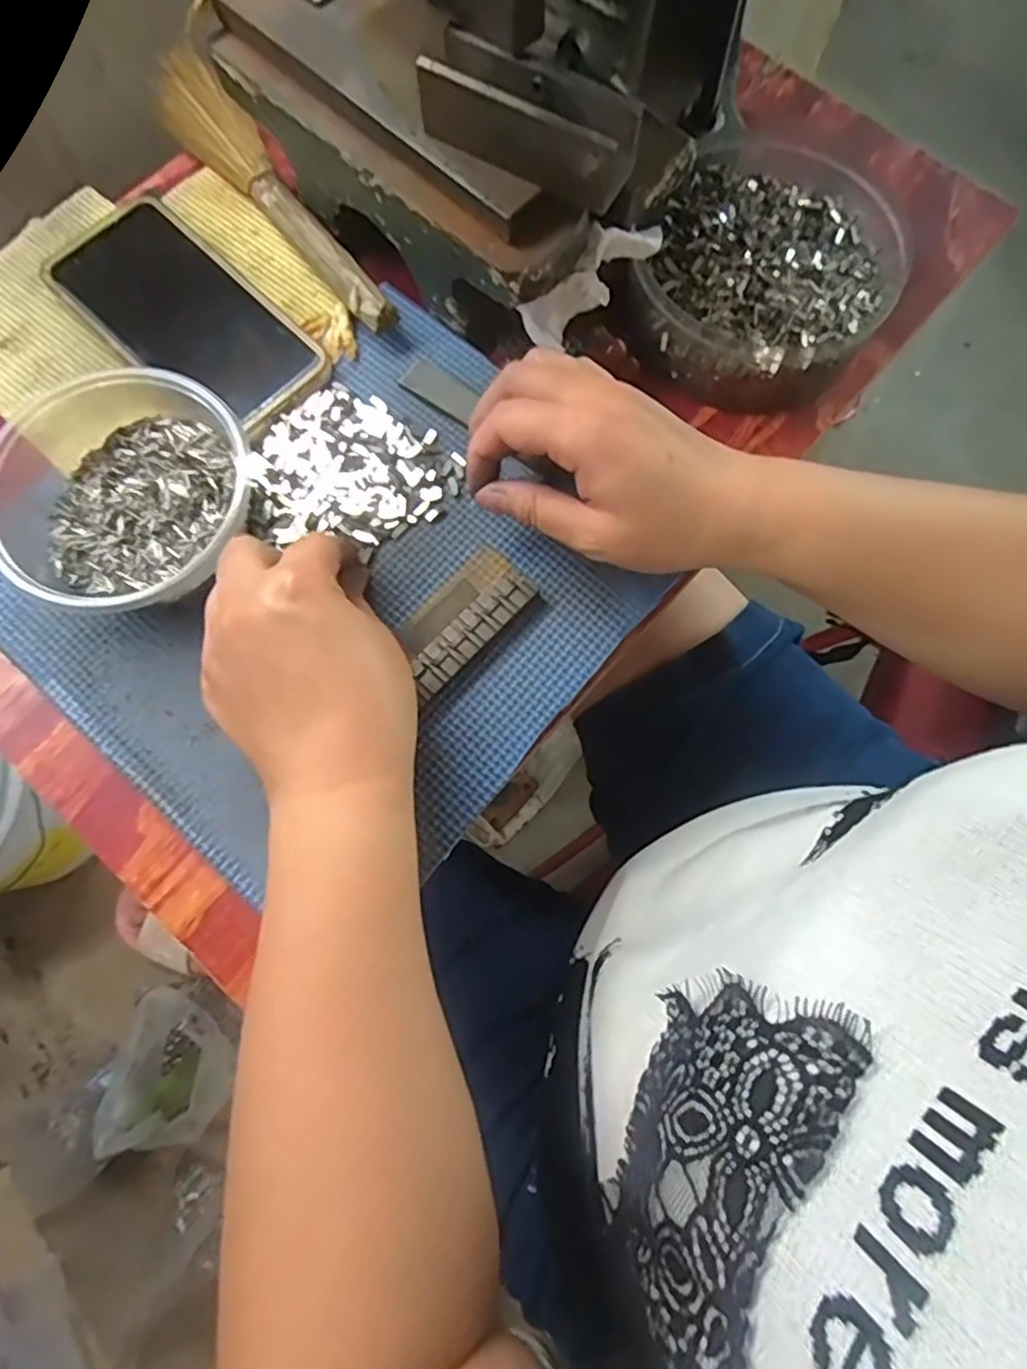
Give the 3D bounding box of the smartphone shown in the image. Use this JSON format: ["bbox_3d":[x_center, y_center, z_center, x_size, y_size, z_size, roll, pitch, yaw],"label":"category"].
[{"bbox_3d":[-0.172,-0.194,0.356,0.150,0.009,0.074,43,79,10],"label":"smartphone"}]

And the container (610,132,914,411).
[{"bbox_3d":[0.132,-0.216,0.358,0.125,0.040,0.140,29,77,7],"label":"container"}]

